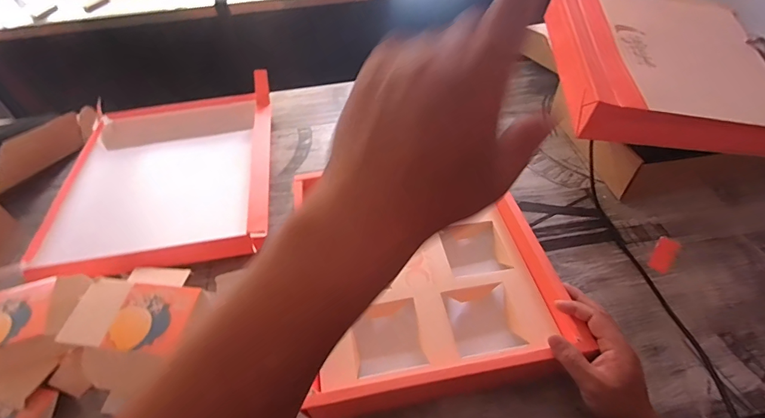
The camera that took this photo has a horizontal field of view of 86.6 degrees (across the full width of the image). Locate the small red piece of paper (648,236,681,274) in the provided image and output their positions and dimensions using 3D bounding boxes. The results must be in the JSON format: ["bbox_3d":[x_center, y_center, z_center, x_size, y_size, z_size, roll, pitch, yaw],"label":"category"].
[{"bbox_3d":[0.410,0.066,0.592,0.027,0.004,0.071,34,59,27],"label":"small red piece of paper"}]

